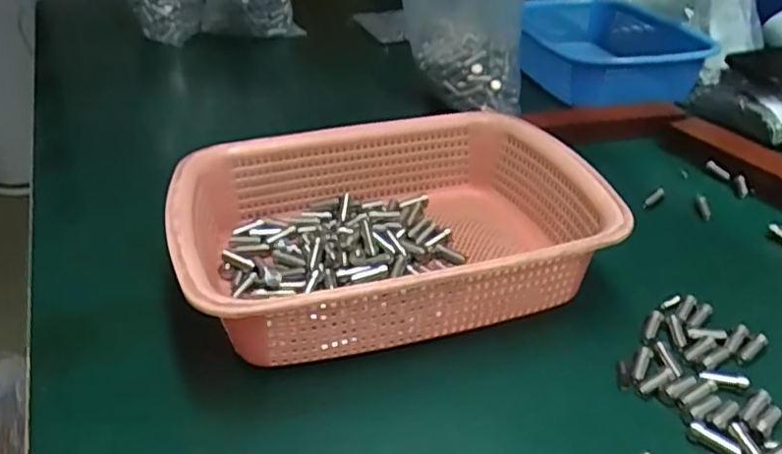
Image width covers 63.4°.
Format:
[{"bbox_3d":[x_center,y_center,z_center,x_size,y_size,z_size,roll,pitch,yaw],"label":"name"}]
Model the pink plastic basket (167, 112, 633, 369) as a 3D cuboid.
[{"bbox_3d":[-0.016,-0.002,0.490,0.304,0.087,0.240,-9,33,-10],"label":"pink plastic basket"}]

